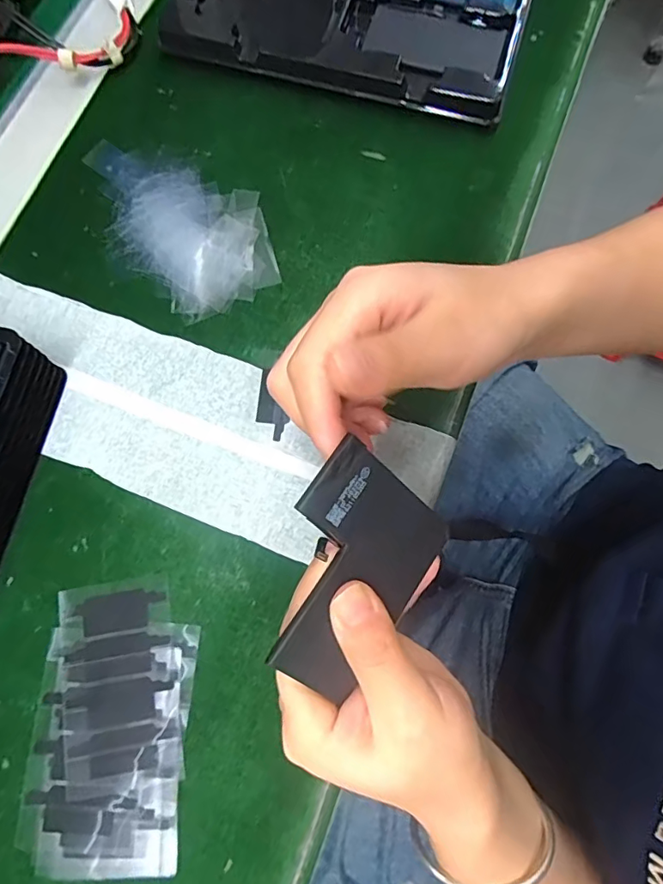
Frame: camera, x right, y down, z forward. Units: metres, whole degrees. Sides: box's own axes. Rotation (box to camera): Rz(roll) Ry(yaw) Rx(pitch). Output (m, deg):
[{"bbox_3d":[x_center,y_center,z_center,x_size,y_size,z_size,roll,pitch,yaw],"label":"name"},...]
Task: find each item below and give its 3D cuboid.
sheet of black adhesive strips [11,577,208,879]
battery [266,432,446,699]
[{"bbox_3d":[-0.105,0.133,0.245,0.072,0.004,0.127,3,76,1],"label":"sheet of black adhesive strips"},{"bbox_3d":[0.006,0.045,0.181,0.060,0.004,0.075,43,75,-24],"label":"battery"}]

